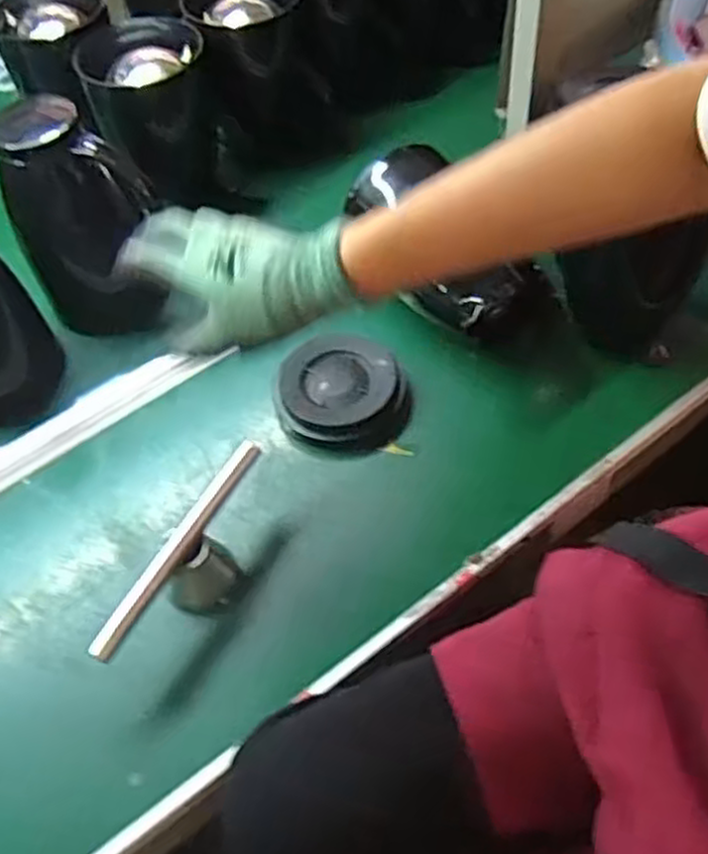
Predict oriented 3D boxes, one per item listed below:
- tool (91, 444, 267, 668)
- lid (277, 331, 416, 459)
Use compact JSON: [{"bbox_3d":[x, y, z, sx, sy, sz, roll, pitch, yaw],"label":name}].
[{"bbox_3d":[-0.124,0.111,0.623,0.050,0.078,0.193,20,60,15],"label":"tool"},{"bbox_3d":[-0.010,-0.030,0.729,0.122,0.035,0.116,-1,57,2],"label":"lid"}]

